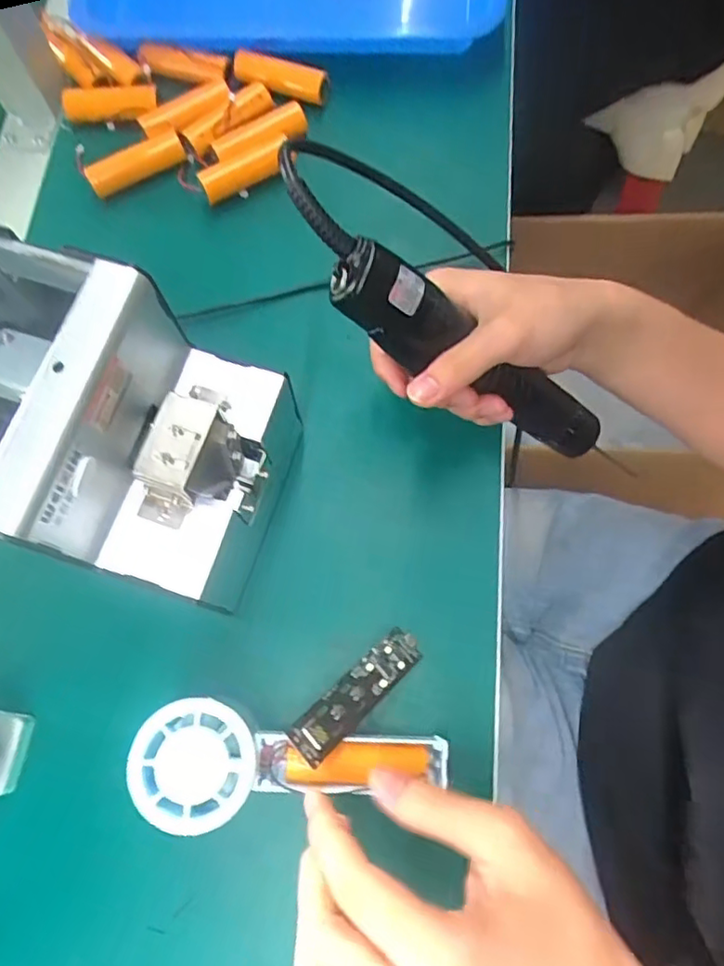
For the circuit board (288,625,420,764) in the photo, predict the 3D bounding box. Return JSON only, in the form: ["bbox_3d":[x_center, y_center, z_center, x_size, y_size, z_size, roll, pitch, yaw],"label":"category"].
[{"bbox_3d":[0.000,0.108,0.320,0.022,0.009,0.089,45,48,13],"label":"circuit board"}]

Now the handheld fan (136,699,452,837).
[{"bbox_3d":[-0.034,0.138,0.301,0.149,0.030,0.054,7,73,-13],"label":"handheld fan"}]

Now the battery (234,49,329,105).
[{"bbox_3d":[-0.062,-0.303,0.452,0.073,0.019,0.018,18,75,7],"label":"battery"}]

